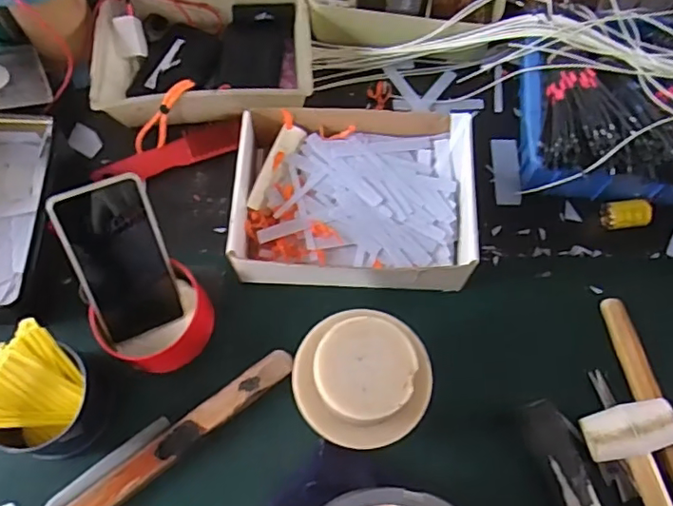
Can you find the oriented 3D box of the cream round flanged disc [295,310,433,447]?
[{"bbox_3d":[0.019,0.100,0.459,0.111,0.059,0.098,26,72,8],"label":"cream round flanged disc"}]

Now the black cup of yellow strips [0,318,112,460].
[{"bbox_3d":[-0.269,0.129,0.525,0.095,0.081,0.108,-7,68,-3],"label":"black cup of yellow strips"}]

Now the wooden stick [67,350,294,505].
[{"bbox_3d":[-0.160,0.185,0.542,0.278,0.021,0.030,-36,72,-13],"label":"wooden stick"}]

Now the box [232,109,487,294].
[{"bbox_3d":[0.020,-0.060,0.608,0.242,0.069,0.198,4,68,1],"label":"box"}]

